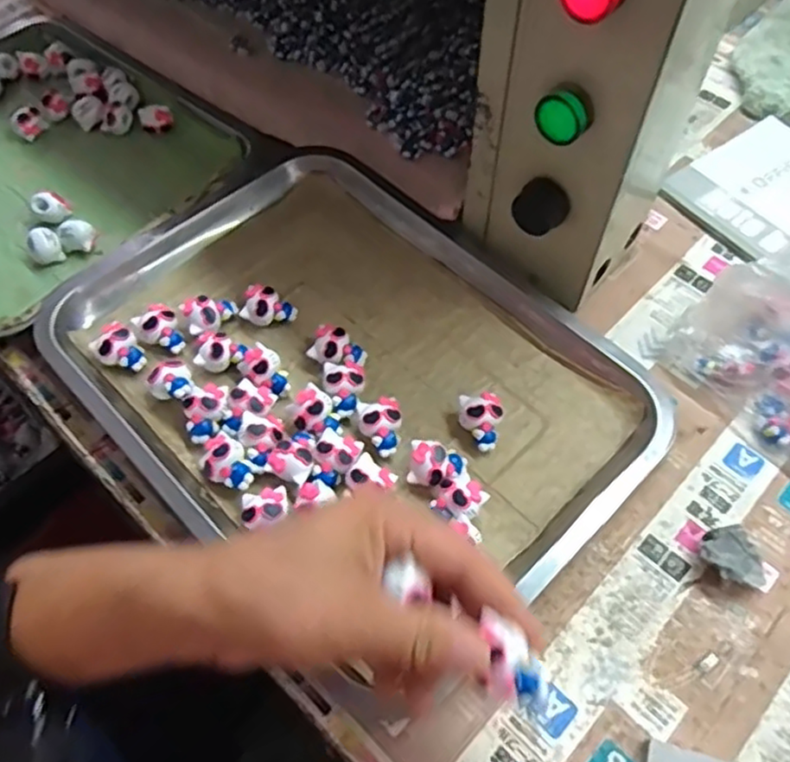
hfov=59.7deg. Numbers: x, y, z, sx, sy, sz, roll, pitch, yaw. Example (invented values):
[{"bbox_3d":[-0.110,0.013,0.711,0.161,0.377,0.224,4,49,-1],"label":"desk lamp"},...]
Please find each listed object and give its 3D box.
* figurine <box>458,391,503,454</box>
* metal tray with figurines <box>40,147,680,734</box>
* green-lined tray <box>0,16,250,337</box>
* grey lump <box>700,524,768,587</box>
[{"bbox_3d":[0.051,0.024,0.412,0.024,0.020,0.034,-1,58,0],"label":"figurine"},{"bbox_3d":[-0.027,-0.010,0.432,0.258,0.026,0.340,-40,66,-21],"label":"metal tray with figurines"},{"bbox_3d":[-0.312,-0.185,0.571,0.339,0.042,0.260,35,65,20],"label":"green-lined tray"},{"bbox_3d":[0.183,0.098,0.374,0.029,0.020,0.034,-26,62,-15],"label":"grey lump"}]

